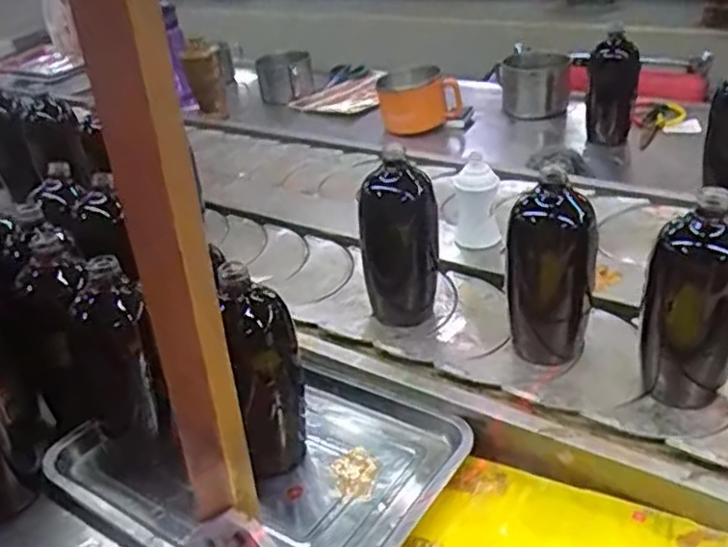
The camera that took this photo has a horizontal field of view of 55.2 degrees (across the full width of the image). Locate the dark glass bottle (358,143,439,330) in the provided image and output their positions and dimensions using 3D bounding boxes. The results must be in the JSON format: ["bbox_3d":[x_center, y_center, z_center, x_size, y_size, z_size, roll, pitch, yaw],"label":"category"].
[{"bbox_3d":[0.042,-0.039,0.769,0.078,0.185,0.072,-21,34,-23],"label":"dark glass bottle"}]

